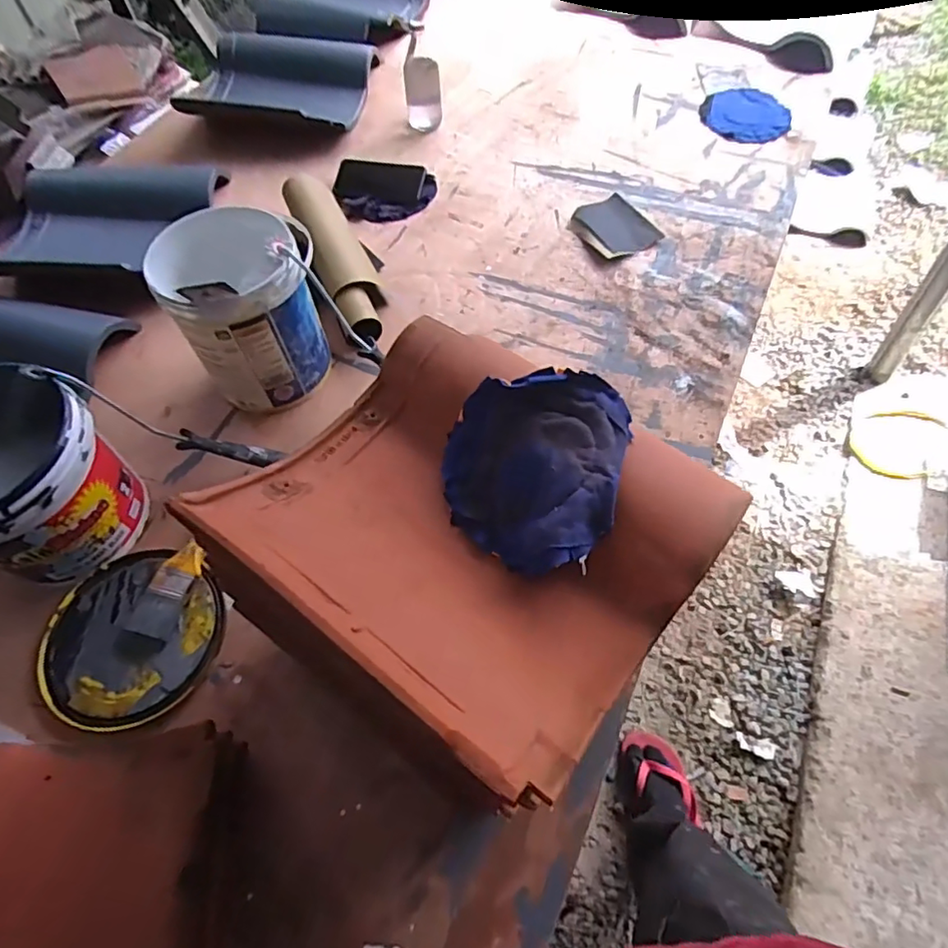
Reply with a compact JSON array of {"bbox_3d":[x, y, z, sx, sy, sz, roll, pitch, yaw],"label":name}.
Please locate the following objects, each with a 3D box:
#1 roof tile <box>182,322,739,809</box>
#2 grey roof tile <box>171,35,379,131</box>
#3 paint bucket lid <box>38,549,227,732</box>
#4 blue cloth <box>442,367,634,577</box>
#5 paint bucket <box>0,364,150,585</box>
[{"bbox_3d":[-0.004,0.037,0.446,0.325,0.074,0.310,29,63,24],"label":"roof tile"},{"bbox_3d":[-0.392,-0.790,1.180,0.357,0.073,0.277,0,55,6],"label":"grey roof tile"},{"bbox_3d":[-0.381,0.180,0.653,0.187,0.024,0.185,-3,55,4],"label":"paint bucket lid"},{"bbox_3d":[0.043,-0.007,0.462,0.143,0.067,0.150,14,58,10],"label":"blue cloth"},{"bbox_3d":[-0.493,0.009,0.646,0.179,0.174,0.188,-3,55,4],"label":"paint bucket"}]

